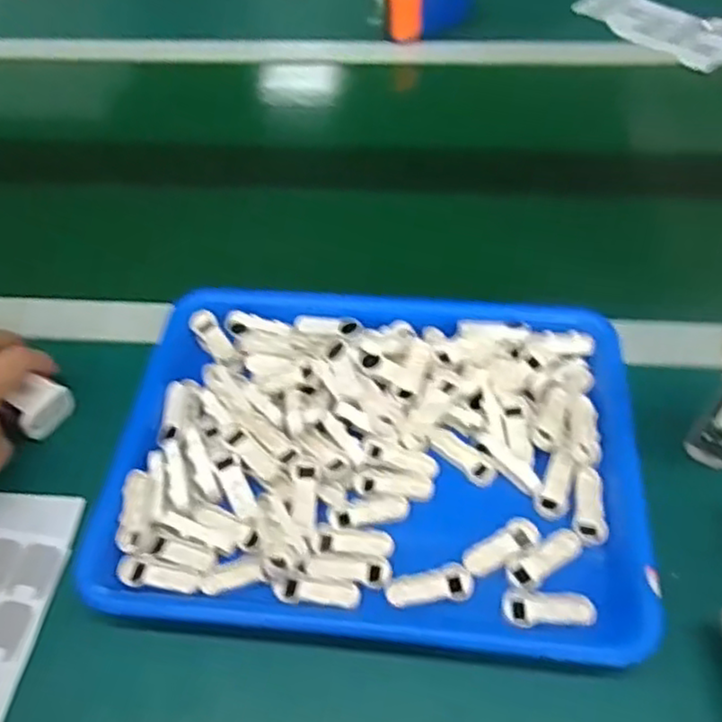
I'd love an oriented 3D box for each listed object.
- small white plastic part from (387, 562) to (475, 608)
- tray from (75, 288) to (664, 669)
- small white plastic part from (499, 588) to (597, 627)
[{"bbox_3d":[0.041,0.134,0.412,0.051,0.004,0.022,-5,51,-2],"label":"small white plastic part"},{"bbox_3d":[0.010,0.054,0.462,0.333,0.027,0.249,4,54,5],"label":"tray"},{"bbox_3d":[0.109,0.144,0.399,0.051,0.008,0.020,4,51,5],"label":"small white plastic part"}]

